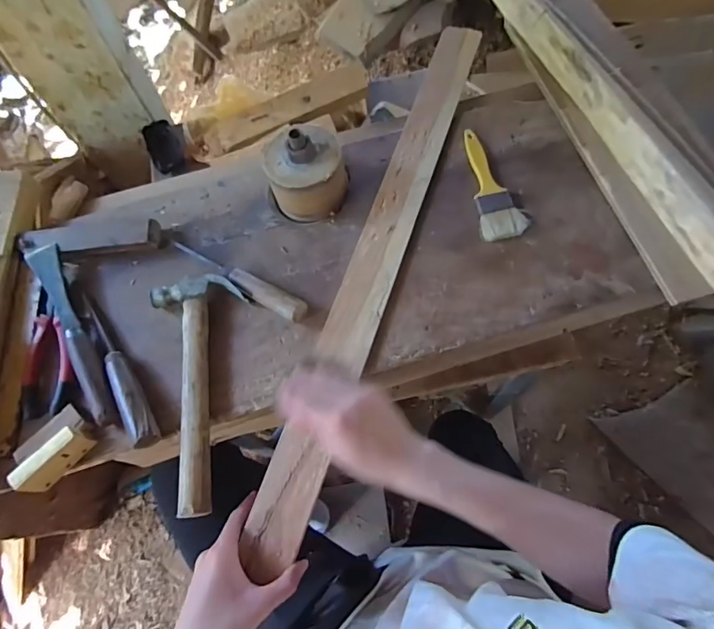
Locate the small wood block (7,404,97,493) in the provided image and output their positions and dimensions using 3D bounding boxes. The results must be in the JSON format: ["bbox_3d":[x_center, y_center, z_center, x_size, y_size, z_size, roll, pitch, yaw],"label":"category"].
[{"bbox_3d":[-0.352,0.151,0.517,0.081,0.045,0.063,-41,72,-12],"label":"small wood block"}]

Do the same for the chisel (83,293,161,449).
[{"bbox_3d":[-0.296,0.063,0.552,0.030,0.033,0.225,-33,71,-10],"label":"chisel"}]

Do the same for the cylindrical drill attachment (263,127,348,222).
[{"bbox_3d":[-0.067,-0.188,0.598,0.103,0.094,0.095,-5,68,1],"label":"cylindrical drill attachment"}]

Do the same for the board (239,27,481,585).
[{"bbox_3d":[0.033,-0.085,0.584,0.060,0.011,0.781,18,72,10],"label":"board"}]

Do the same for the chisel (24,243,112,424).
[{"bbox_3d":[-0.355,0.015,0.568,0.037,0.028,0.267,-31,70,-9],"label":"chisel"}]

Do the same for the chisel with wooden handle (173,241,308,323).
[{"bbox_3d":[-0.159,-0.045,0.585,0.215,0.031,0.029,28,72,13],"label":"chisel with wooden handle"}]

